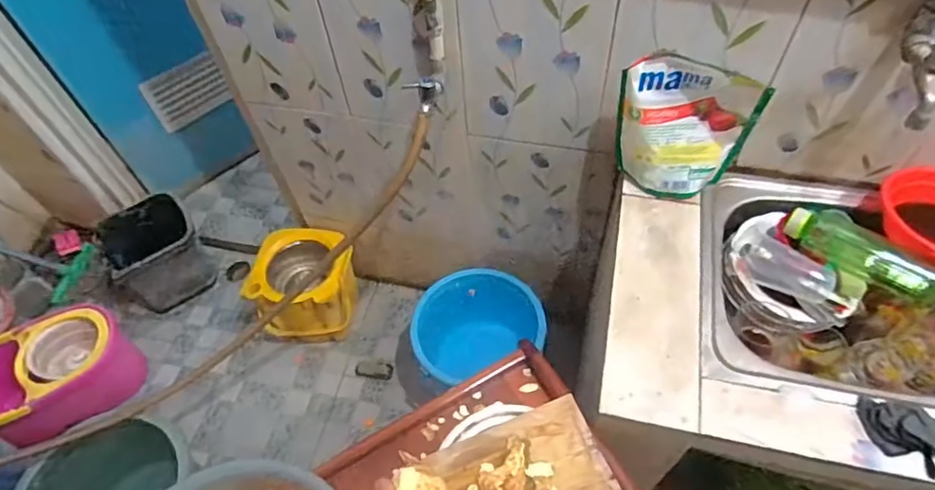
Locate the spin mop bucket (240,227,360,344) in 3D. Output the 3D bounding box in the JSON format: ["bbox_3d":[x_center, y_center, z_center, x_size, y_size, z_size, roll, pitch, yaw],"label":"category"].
[{"bbox_3d":[-0.434,0.119,1.537,0.235,0.301,0.204,7,56,9],"label":"spin mop bucket"}]

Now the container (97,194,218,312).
[{"bbox_3d":[-0.939,0.025,1.691,0.264,0.213,0.250,-34,59,-18],"label":"container"}]

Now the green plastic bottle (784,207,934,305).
[{"bbox_3d":[0.603,0.009,0.857,0.216,0.064,0.075,36,64,25],"label":"green plastic bottle"}]

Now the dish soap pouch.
[{"bbox_3d":[0.335,-0.179,0.886,0.195,0.234,0.070,13,57,13],"label":"dish soap pouch"}]

